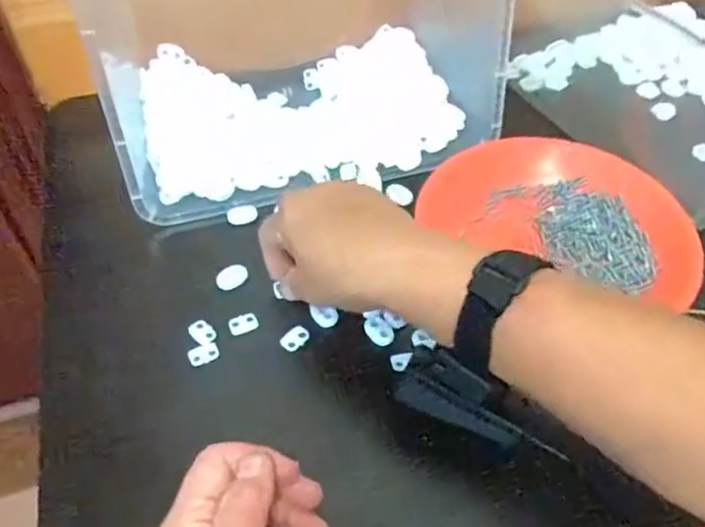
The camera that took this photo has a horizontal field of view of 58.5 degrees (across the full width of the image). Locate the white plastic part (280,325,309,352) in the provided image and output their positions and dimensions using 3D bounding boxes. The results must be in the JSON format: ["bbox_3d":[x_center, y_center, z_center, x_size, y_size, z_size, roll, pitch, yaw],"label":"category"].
[{"bbox_3d":[-0.038,0.049,0.416,0.013,0.004,0.020,37,59,26],"label":"white plastic part"}]

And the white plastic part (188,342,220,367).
[{"bbox_3d":[-0.096,0.058,0.407,0.019,0.004,0.013,-23,54,-19],"label":"white plastic part"}]

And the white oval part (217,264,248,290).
[{"bbox_3d":[-0.085,0.010,0.446,0.022,0.004,0.019,-18,53,-15],"label":"white oval part"}]

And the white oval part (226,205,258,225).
[{"bbox_3d":[-0.085,-0.037,0.485,0.023,0.004,0.017,-14,52,-12],"label":"white oval part"}]

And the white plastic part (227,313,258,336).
[{"bbox_3d":[-0.073,0.040,0.423,0.019,0.004,0.014,-16,53,-14],"label":"white plastic part"}]

